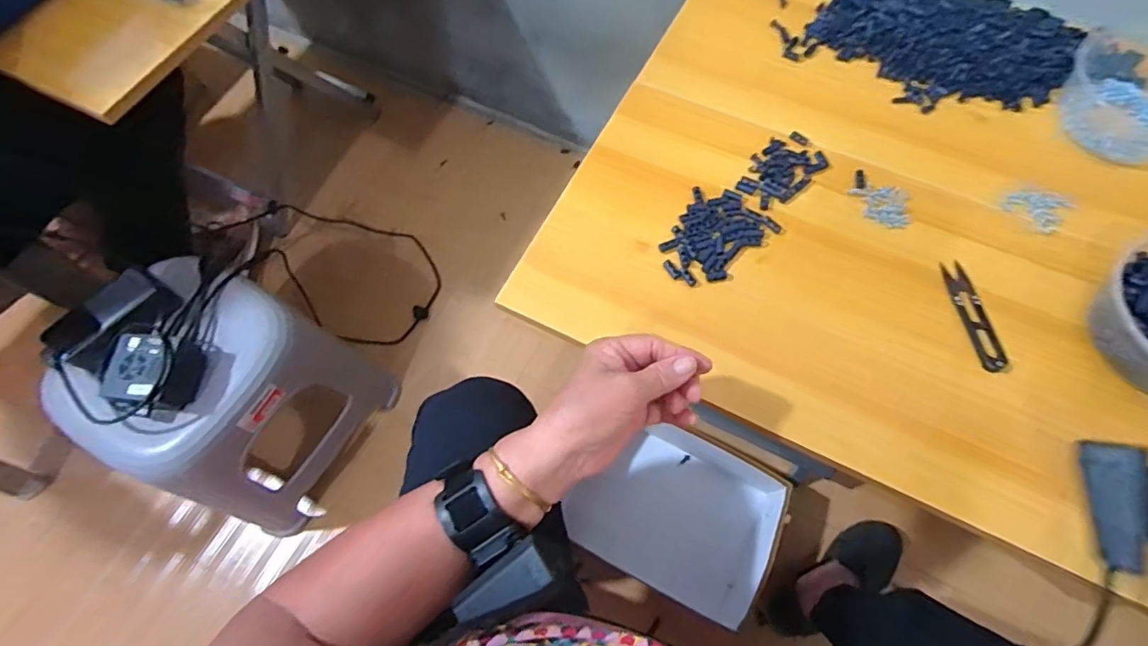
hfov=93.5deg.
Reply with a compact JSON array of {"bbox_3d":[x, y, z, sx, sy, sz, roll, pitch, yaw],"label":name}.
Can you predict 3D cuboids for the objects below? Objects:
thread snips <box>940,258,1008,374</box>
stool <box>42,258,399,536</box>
[{"bbox_3d":[0.338,-0.007,0.458,0.019,0.006,0.100,-5,66,-2],"label":"thread snips"},{"bbox_3d":[-0.460,0.100,0.758,0.232,0.320,0.253,25,68,10],"label":"stool"}]

